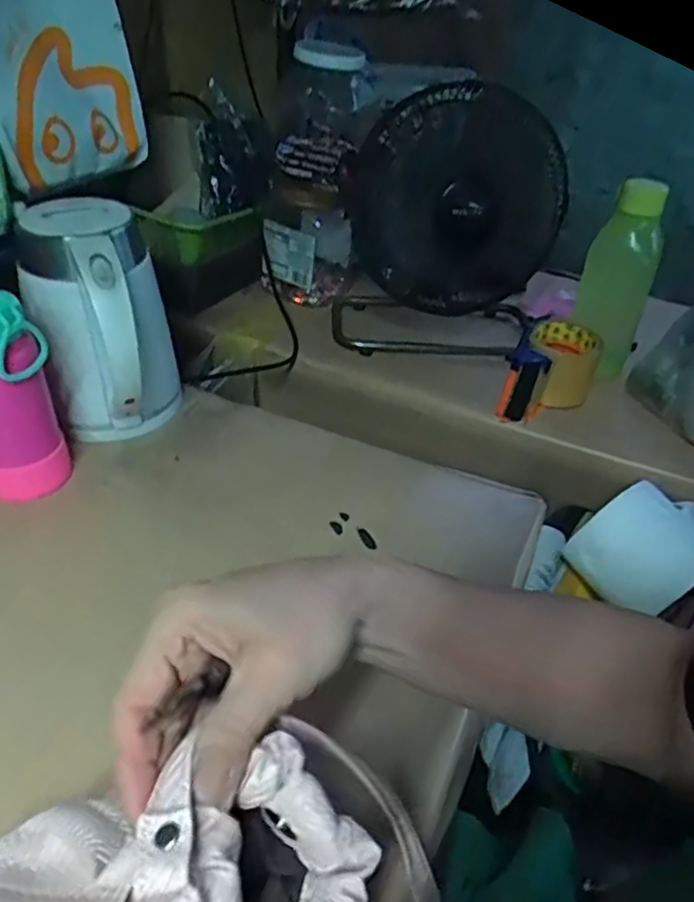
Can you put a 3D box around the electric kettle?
[{"bbox_3d":[-0.239,-0.115,0.662,0.129,0.211,0.146,-9,39,-17],"label":"electric kettle"}]

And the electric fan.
[{"bbox_3d":[0.139,-0.320,0.914,0.273,0.309,0.247,10,38,7],"label":"electric fan"}]

